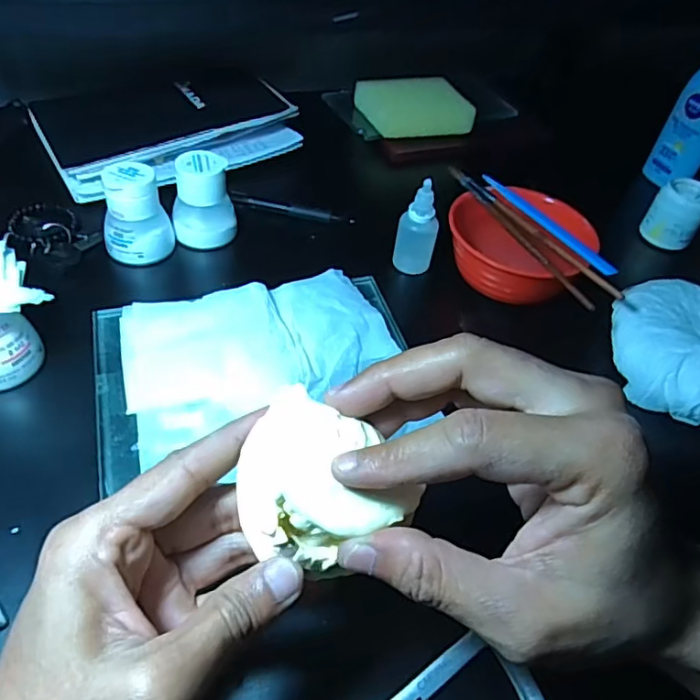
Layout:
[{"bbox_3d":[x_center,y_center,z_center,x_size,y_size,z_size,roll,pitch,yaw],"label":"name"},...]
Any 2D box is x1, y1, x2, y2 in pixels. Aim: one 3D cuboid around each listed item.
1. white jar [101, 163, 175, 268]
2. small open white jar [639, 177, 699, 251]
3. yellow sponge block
[{"bbox_3d":[-0.159,-0.100,0.434,0.050,0.064,0.040,-11,51,-18],"label":"white jar"},{"bbox_3d":[0.310,-0.116,0.518,0.080,0.056,0.037,21,48,10],"label":"small open white jar"},{"bbox_3d":[0.070,-0.256,0.615,0.108,0.027,0.083,-7,50,-15],"label":"yellow sponge block"}]

